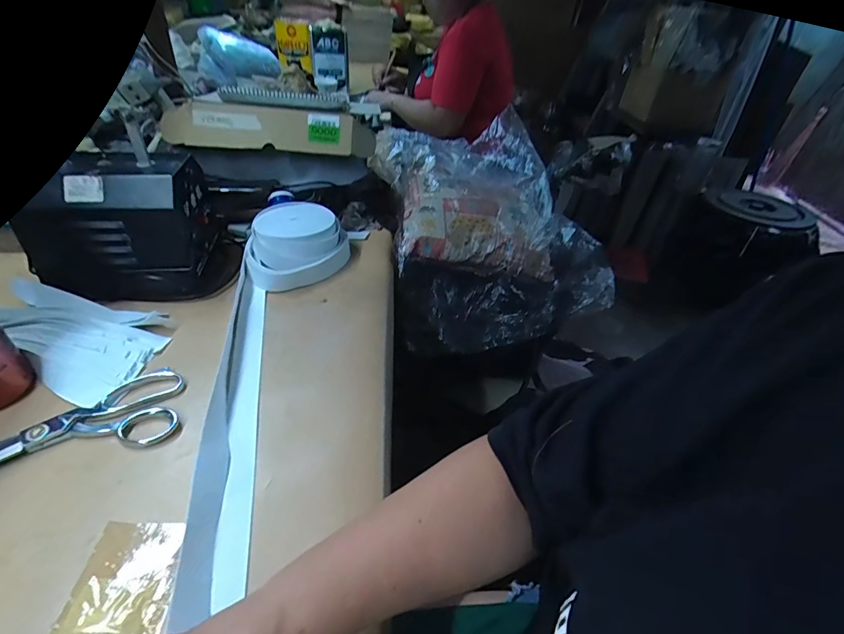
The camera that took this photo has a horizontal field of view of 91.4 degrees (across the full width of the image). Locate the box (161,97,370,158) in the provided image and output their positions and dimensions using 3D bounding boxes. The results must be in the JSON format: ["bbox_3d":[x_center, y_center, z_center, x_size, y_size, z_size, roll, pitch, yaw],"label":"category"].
[{"bbox_3d":[-0.250,-0.309,0.678,0.340,0.059,0.089,2,81,-8],"label":"box"}]

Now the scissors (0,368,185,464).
[{"bbox_3d":[-0.356,0.110,0.385,0.234,0.011,0.079,-15,44,-23],"label":"scissors"}]

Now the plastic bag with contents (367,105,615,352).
[{"bbox_3d":[0.110,-0.169,0.830,0.386,0.252,0.403,-9,41,-16],"label":"plastic bag with contents"}]

